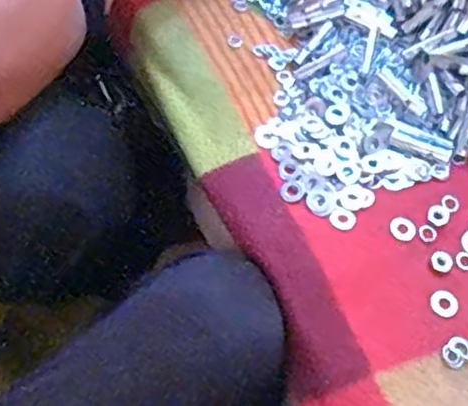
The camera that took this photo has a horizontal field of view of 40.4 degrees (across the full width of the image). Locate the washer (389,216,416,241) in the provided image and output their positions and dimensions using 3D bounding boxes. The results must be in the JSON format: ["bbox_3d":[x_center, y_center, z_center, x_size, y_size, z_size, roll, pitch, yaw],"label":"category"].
[{"bbox_3d":[0.116,0.018,0.436,0.018,0.004,0.017,1,64,-1],"label":"washer"}]

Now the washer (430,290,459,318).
[{"bbox_3d":[0.137,0.065,0.413,0.018,0.005,0.017,1,64,-1],"label":"washer"}]

